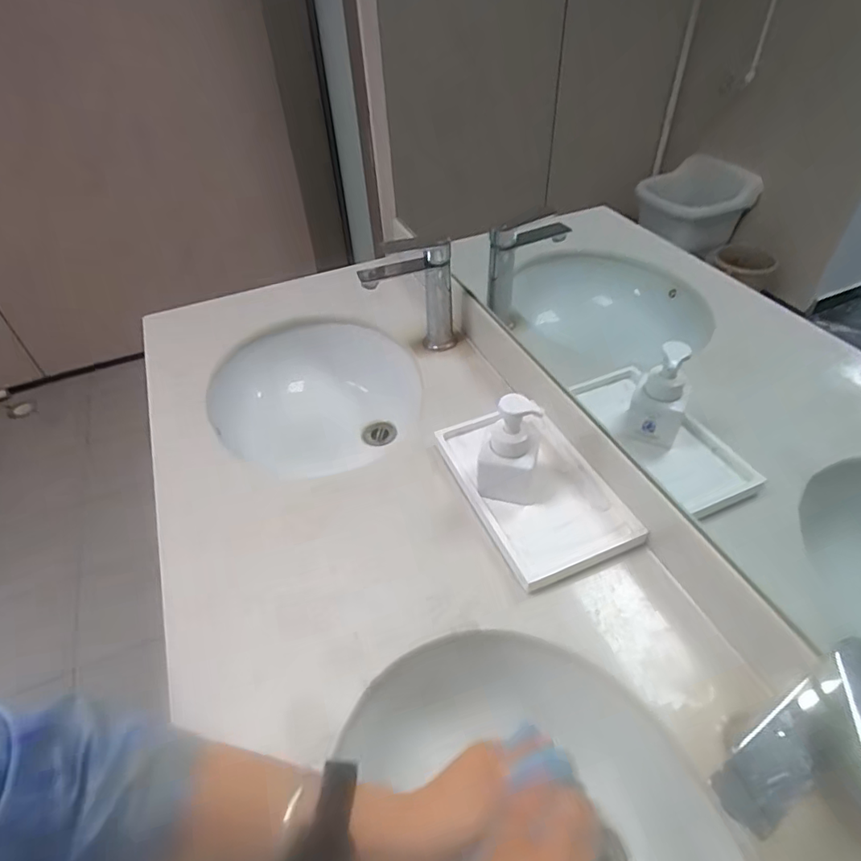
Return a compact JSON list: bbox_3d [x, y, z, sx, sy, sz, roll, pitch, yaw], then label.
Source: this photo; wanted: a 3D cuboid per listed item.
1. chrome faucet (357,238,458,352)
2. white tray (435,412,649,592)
[{"bbox_3d":[-0.032,-0.207,0.881,0.152,0.210,0.049,-8,45,-5],"label":"chrome faucet"},{"bbox_3d":[0.127,0.067,0.684,0.159,0.032,0.256,-17,46,-15],"label":"white tray"}]

